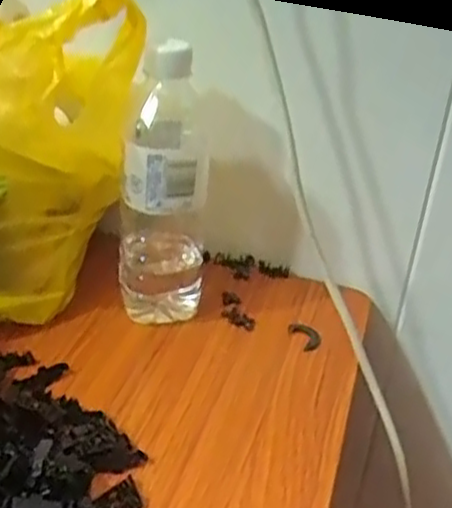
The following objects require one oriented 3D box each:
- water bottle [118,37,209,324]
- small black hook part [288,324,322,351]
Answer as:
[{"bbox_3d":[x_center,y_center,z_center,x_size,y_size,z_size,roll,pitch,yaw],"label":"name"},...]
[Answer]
[{"bbox_3d":[-0.046,-0.047,0.536,0.061,0.207,0.064,3,31,-3],"label":"water bottle"},{"bbox_3d":[0.065,0.064,0.570,0.024,0.005,0.033,-12,35,-26],"label":"small black hook part"}]

